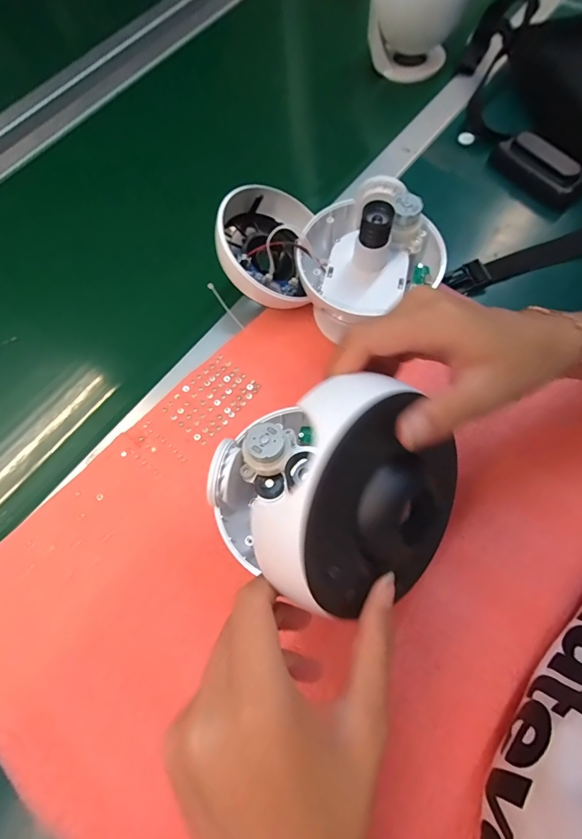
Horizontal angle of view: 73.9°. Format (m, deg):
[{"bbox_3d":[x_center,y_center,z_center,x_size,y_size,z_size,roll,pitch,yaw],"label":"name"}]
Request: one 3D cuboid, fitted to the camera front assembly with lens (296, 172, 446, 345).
[{"bbox_3d":[0.055,-0.137,0.319,0.119,0.078,0.109,0,58,-1],"label":"camera front assembly with lens"}]

